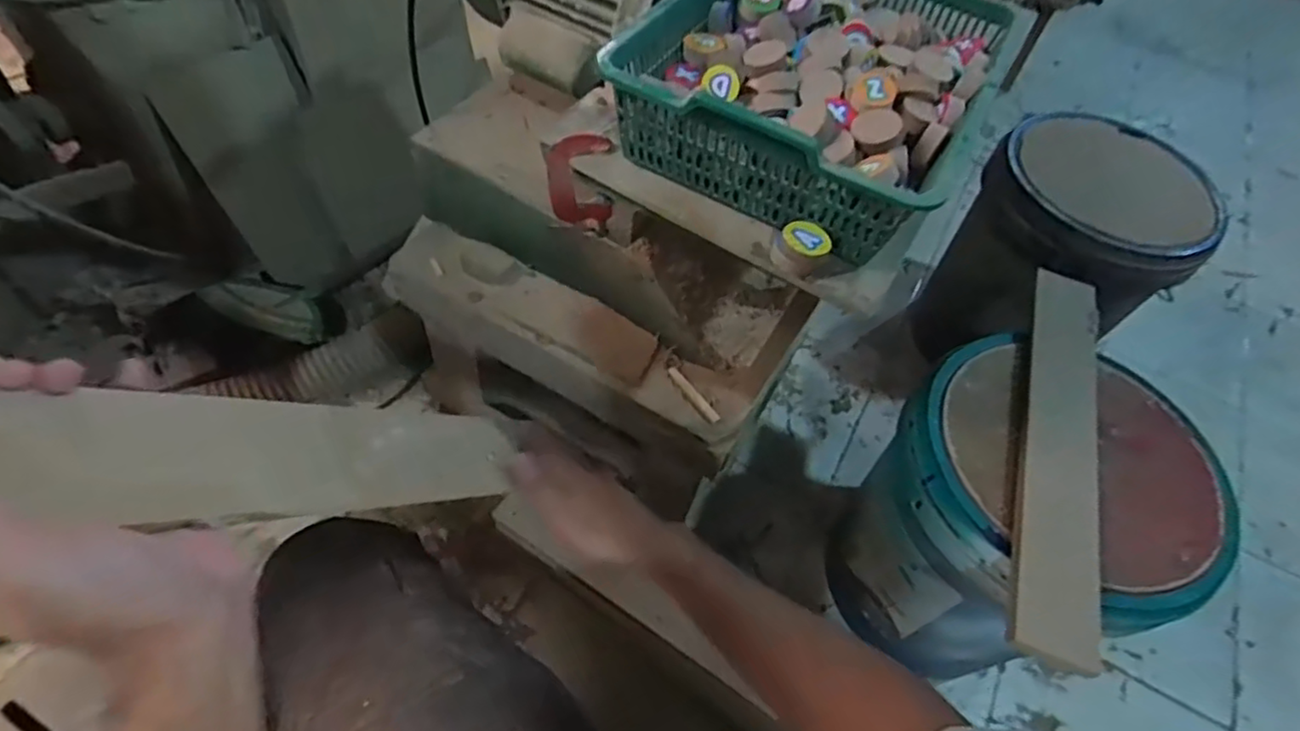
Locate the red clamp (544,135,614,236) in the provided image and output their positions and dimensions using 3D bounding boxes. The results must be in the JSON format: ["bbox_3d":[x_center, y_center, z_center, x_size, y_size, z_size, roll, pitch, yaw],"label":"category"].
[{"bbox_3d":[-0.053,-0.136,0.517,0.047,0.089,0.015,-15,58,-17],"label":"red clamp"}]

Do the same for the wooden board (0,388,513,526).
[{"bbox_3d":[-0.170,0.051,0.379,0.009,0.337,0.065,-30,75,15],"label":"wooden board"}]

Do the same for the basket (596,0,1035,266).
[{"bbox_3d":[0.122,-0.214,0.494,0.209,0.079,0.288,28,56,12],"label":"basket"}]

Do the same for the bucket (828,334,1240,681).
[{"bbox_3d":[0.396,0.186,0.777,0.284,0.343,0.278,4,55,-5],"label":"bucket"}]

